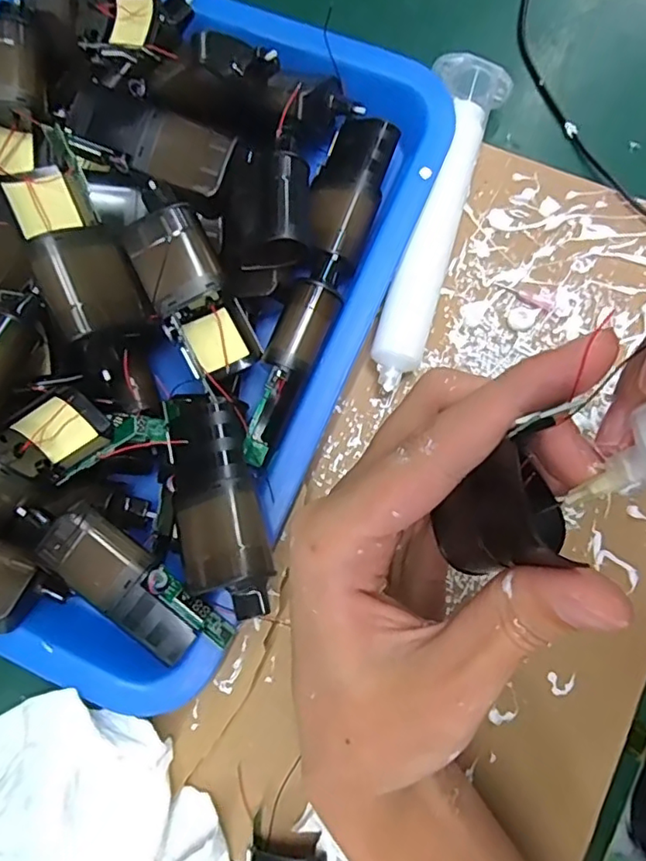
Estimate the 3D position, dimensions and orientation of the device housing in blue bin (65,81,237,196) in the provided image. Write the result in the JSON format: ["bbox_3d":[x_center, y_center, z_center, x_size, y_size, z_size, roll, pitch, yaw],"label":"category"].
[{"bbox_3d":[-0.079,-0.135,0.272,0.076,0.018,0.031,23,82,7],"label":"device housing in blue bin"}]

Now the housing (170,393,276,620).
[{"bbox_3d":[-0.044,0.032,0.244,0.036,0.026,0.090,-14,79,0],"label":"housing"}]

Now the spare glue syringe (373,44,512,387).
[{"bbox_3d":[0.053,-0.104,0.293,0.035,0.029,0.170,18,79,5],"label":"spare glue syringe"}]

